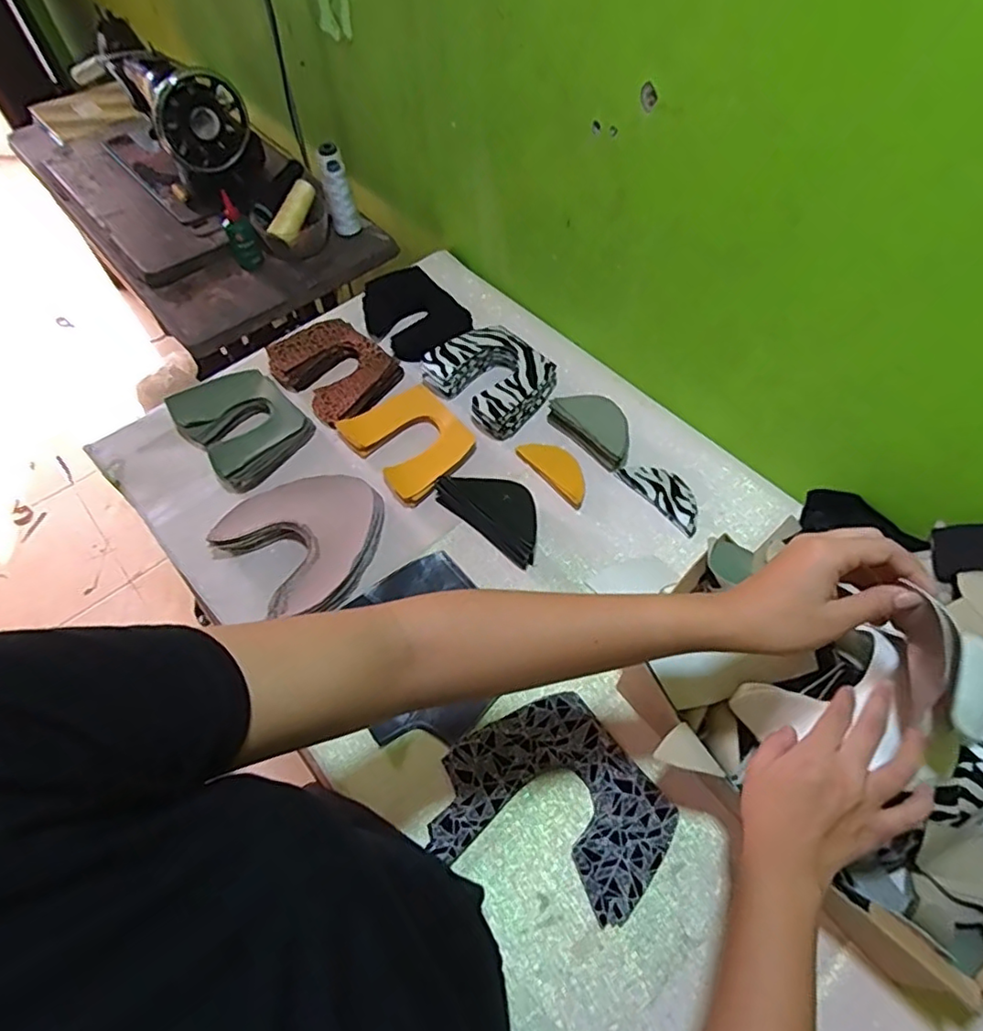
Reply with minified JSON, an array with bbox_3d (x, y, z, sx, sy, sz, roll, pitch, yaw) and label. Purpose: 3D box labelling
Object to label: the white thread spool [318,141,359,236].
[{"bbox_3d":[-0.252,-0.528,1.009,0.046,0.130,0.050,-14,59,-7],"label":"white thread spool"}]

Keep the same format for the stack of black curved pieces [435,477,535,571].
[{"bbox_3d":[0.006,-0.007,0.714,0.074,0.036,0.153,-39,65,-21],"label":"stack of black curved pieces"}]

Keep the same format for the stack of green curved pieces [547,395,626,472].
[{"bbox_3d":[0.132,-0.116,0.762,0.061,0.033,0.120,-36,64,-19],"label":"stack of green curved pieces"}]

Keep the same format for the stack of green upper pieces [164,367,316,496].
[{"bbox_3d":[-0.321,-0.117,0.790,0.134,0.055,0.160,-39,65,-20],"label":"stack of green upper pieces"}]

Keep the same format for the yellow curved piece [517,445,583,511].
[{"bbox_3d":[0.081,-0.057,0.739,0.044,0.016,0.106,-34,63,-18],"label":"yellow curved piece"}]

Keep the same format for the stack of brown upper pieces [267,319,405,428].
[{"bbox_3d":[-0.221,-0.204,0.846,0.181,0.043,0.134,40,67,23],"label":"stack of brown upper pieces"}]

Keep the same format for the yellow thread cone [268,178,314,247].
[{"bbox_3d":[-0.321,-0.495,0.983,0.033,0.035,0.113,19,80,13],"label":"yellow thread cone"}]

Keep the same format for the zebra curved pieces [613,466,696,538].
[{"bbox_3d":[0.210,-0.029,0.726,0.056,0.008,0.112,-37,64,-20],"label":"zebra curved pieces"}]

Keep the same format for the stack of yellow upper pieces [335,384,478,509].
[{"bbox_3d":[-0.103,-0.095,0.767,0.125,0.033,0.157,-36,64,-19],"label":"stack of yellow upper pieces"}]

